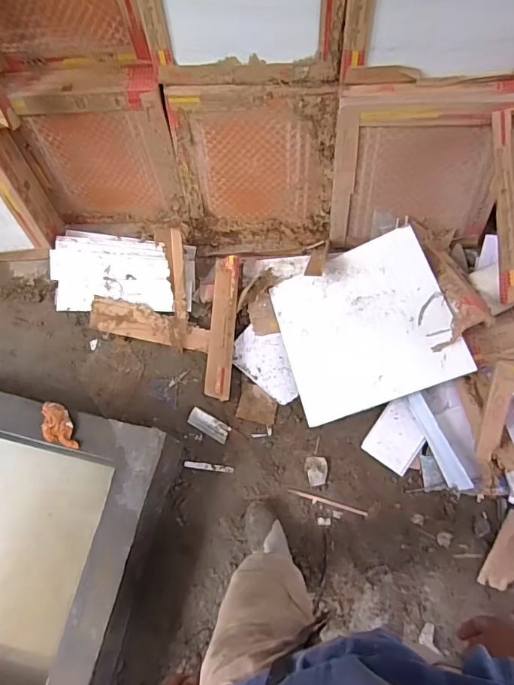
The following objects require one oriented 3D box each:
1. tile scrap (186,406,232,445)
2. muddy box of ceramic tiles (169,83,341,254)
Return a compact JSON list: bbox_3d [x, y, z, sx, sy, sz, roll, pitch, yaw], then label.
[{"bbox_3d":[-0.155,0.268,1.499,0.142,0.012,0.061,30,75,14],"label":"tile scrap"},{"bbox_3d":[-0.012,-0.549,1.528,0.515,0.568,0.091,0,53,5],"label":"muddy box of ceramic tiles"}]

